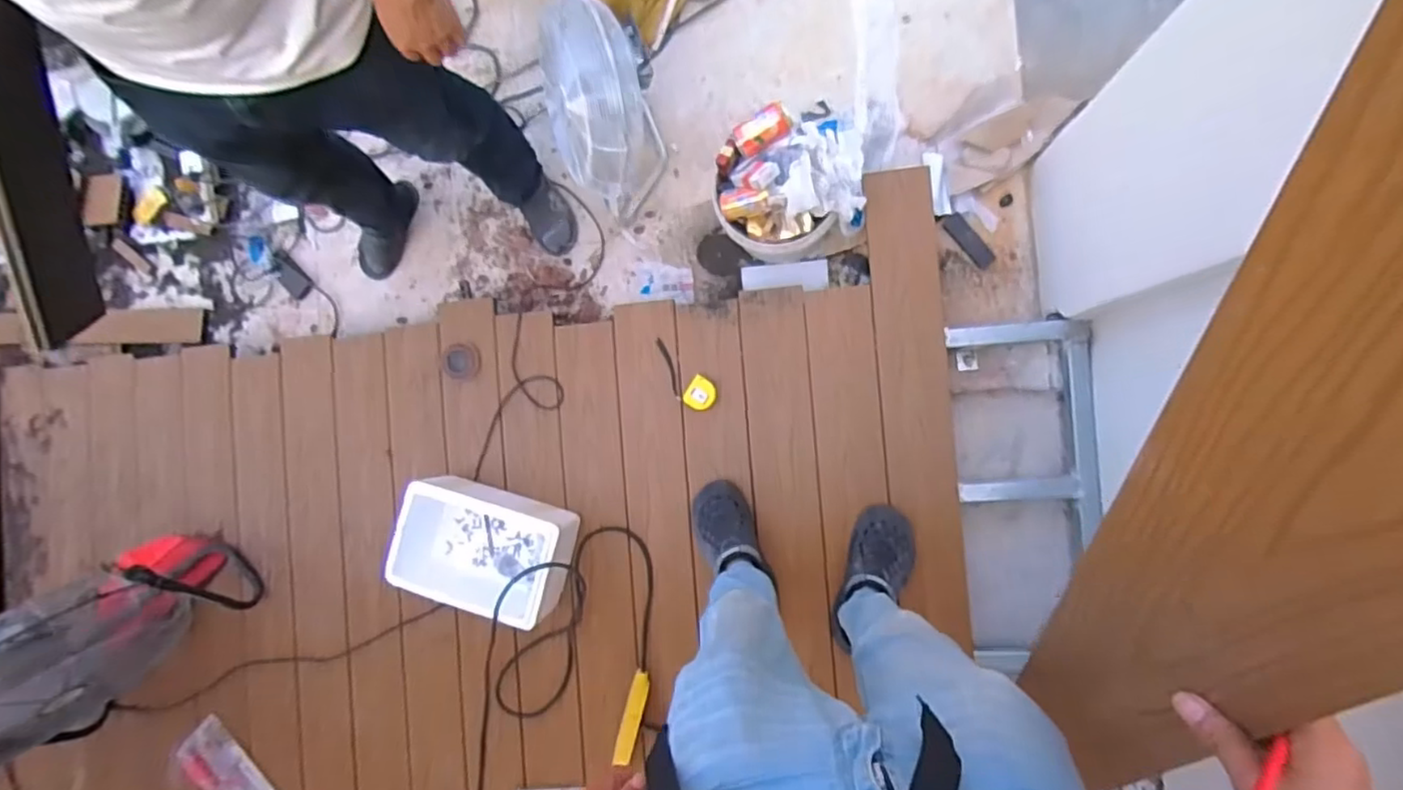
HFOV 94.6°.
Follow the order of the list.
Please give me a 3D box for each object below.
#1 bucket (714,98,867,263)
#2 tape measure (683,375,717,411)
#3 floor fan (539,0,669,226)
[{"bbox_3d":[0.182,-0.429,1.374,0.310,0.273,0.258,-22,85,8],"label":"bucket"},{"bbox_3d":[0.000,-0.001,1.394,0.061,0.033,0.067,31,93,8],"label":"tape measure"},{"bbox_3d":[-0.214,-0.603,1.365,0.247,0.386,0.339,-37,84,6],"label":"floor fan"}]

